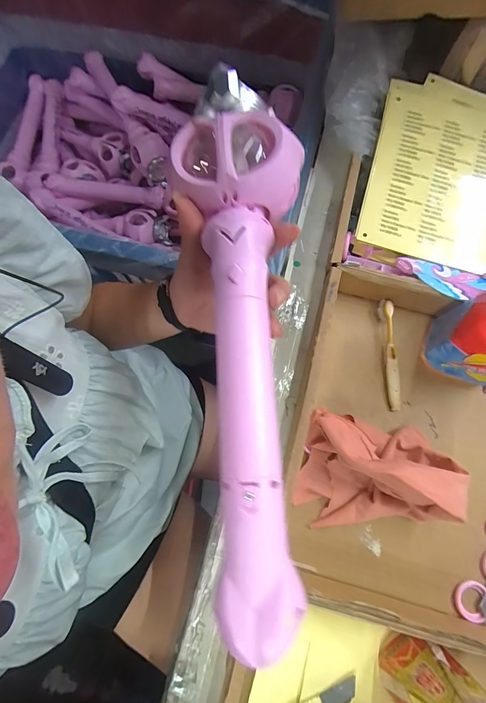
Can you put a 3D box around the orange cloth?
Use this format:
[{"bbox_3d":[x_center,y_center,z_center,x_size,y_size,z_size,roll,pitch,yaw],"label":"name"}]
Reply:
[{"bbox_3d":[0.139,0.132,0.347,0.148,0.085,0.114,12,75,4],"label":"orange cloth"}]

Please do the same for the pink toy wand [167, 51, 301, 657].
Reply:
[{"bbox_3d":[0.000,-0.017,0.214,0.081,0.034,0.350,-3,79,0],"label":"pink toy wand"}]

